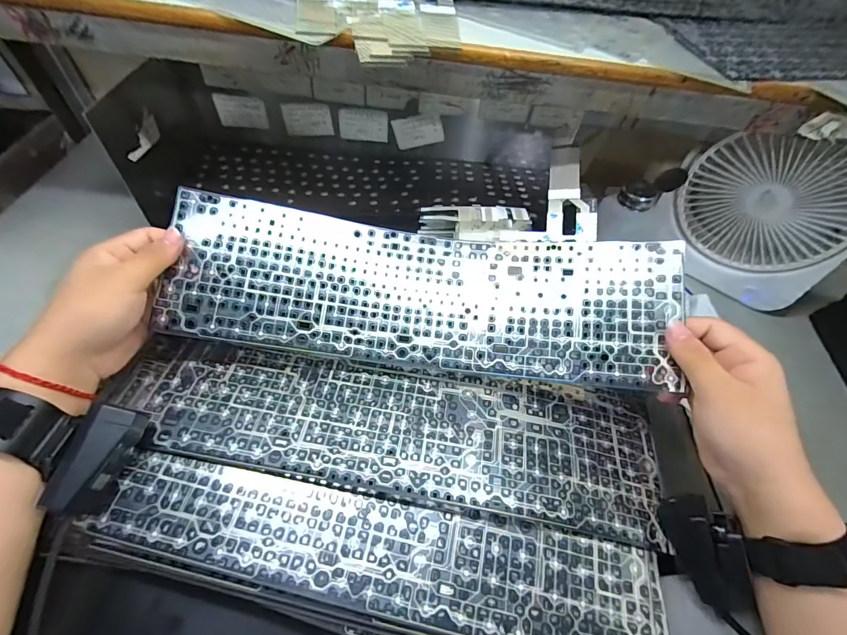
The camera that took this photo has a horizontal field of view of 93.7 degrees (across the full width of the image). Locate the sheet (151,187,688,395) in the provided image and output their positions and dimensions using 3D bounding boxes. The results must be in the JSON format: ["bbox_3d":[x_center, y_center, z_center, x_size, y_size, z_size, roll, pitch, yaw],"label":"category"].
[{"bbox_3d":[-0.008,-0.021,0.338,0.426,0.039,0.122,7,79,2],"label":"sheet"}]

